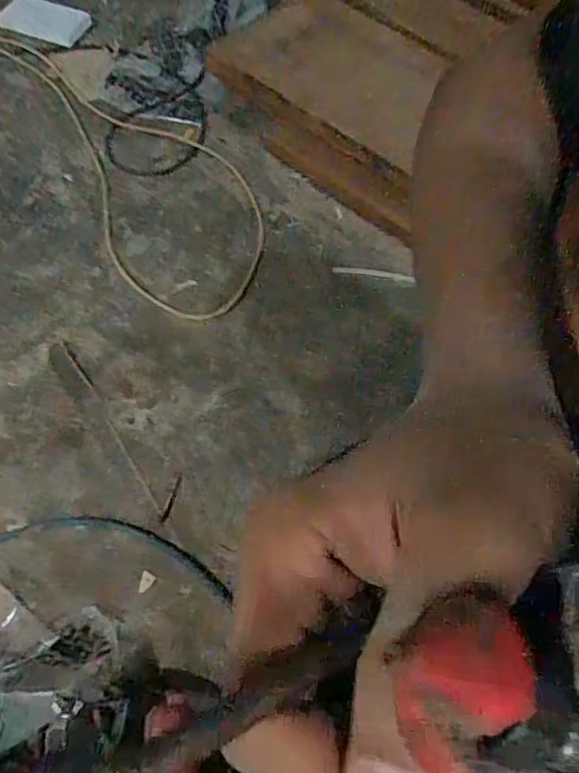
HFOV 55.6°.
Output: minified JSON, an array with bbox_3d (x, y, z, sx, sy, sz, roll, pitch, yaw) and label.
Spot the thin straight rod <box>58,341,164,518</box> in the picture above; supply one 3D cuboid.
[{"bbox_3d":[-0.218,0.042,0.666,0.011,0.010,0.257,-31,72,-15],"label":"thin straight rod"}]

